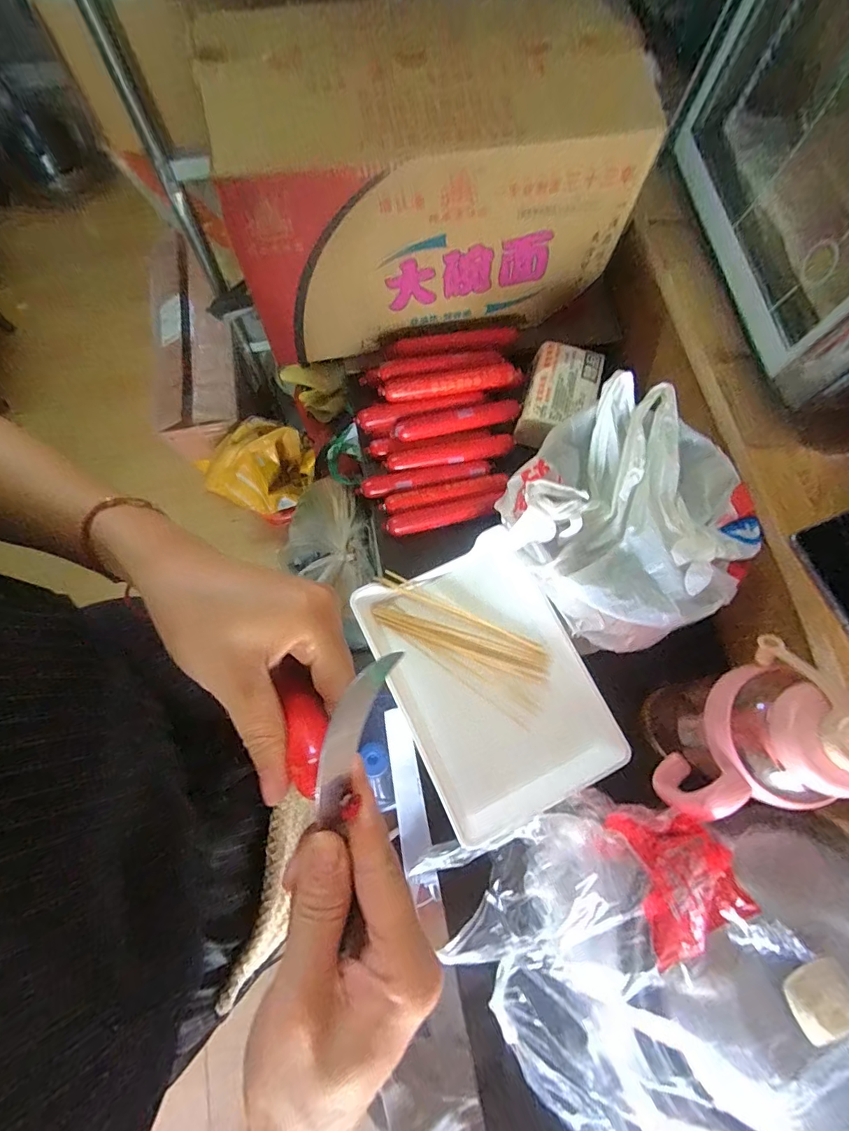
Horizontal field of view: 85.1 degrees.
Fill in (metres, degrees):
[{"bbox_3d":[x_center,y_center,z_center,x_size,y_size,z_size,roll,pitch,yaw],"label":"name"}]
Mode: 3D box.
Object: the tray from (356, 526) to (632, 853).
[{"bbox_3d":[0.069,0.129,0.543,0.211,0.057,0.293,-25,77,-9],"label":"tray"}]

